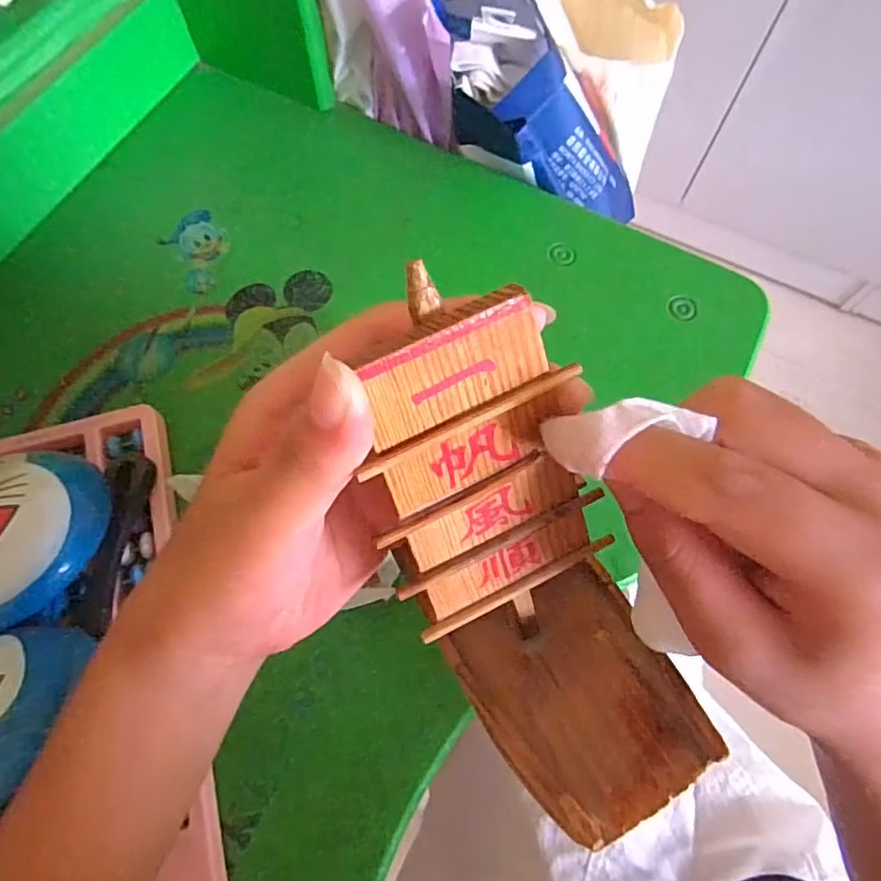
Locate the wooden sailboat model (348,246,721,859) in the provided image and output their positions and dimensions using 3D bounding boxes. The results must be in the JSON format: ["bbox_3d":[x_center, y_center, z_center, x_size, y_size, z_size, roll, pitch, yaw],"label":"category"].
[{"bbox_3d":[0.021,0.031,0.162,0.059,0.067,0.148,-31,118,-12],"label":"wooden sailboat model"}]

